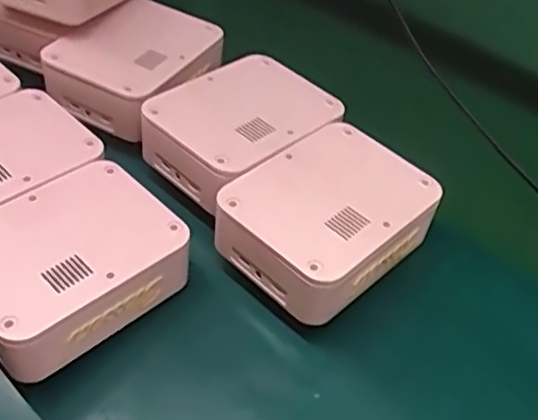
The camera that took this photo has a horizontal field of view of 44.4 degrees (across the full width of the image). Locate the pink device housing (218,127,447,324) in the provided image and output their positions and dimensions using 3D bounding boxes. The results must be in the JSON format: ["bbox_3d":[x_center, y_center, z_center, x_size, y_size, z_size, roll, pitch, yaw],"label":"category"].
[{"bbox_3d":[0.039,0.008,0.436,0.129,0.064,0.098,-37,59,-28],"label":"pink device housing"}]

